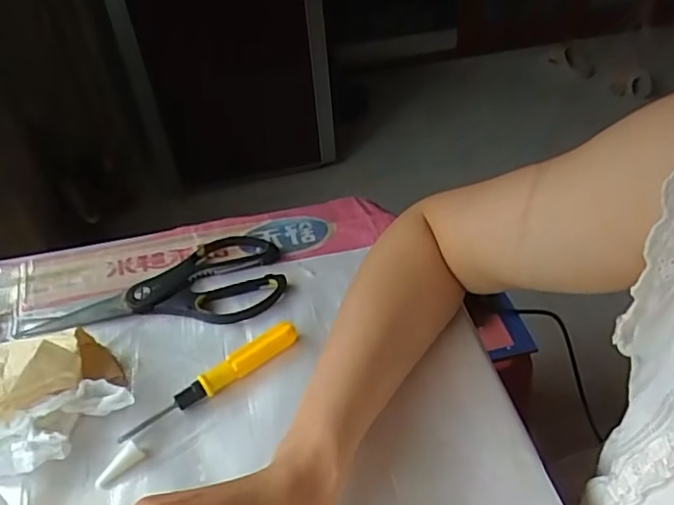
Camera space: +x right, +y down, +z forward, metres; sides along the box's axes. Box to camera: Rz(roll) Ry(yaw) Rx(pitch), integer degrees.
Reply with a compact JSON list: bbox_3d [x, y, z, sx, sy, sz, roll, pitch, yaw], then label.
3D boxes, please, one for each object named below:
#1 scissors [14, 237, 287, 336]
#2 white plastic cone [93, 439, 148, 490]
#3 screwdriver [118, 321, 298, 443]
[{"bbox_3d":[-0.152,0.028,0.520,0.209,0.013,0.100,-6,42,0],"label":"scissors"},{"bbox_3d":[-0.143,0.140,0.393,0.012,0.011,0.036,28,52,32],"label":"white plastic cone"},{"bbox_3d":[-0.090,0.093,0.436,0.141,0.020,0.013,-30,47,-24],"label":"screwdriver"}]

